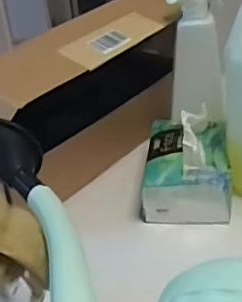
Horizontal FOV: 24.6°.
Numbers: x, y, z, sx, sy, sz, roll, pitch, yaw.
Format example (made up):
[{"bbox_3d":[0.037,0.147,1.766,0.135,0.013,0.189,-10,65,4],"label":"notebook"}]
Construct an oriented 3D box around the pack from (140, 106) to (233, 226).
[{"bbox_3d":[0.083,0.009,0.673,0.099,0.085,0.140,1,33,11],"label":"pack"}]

